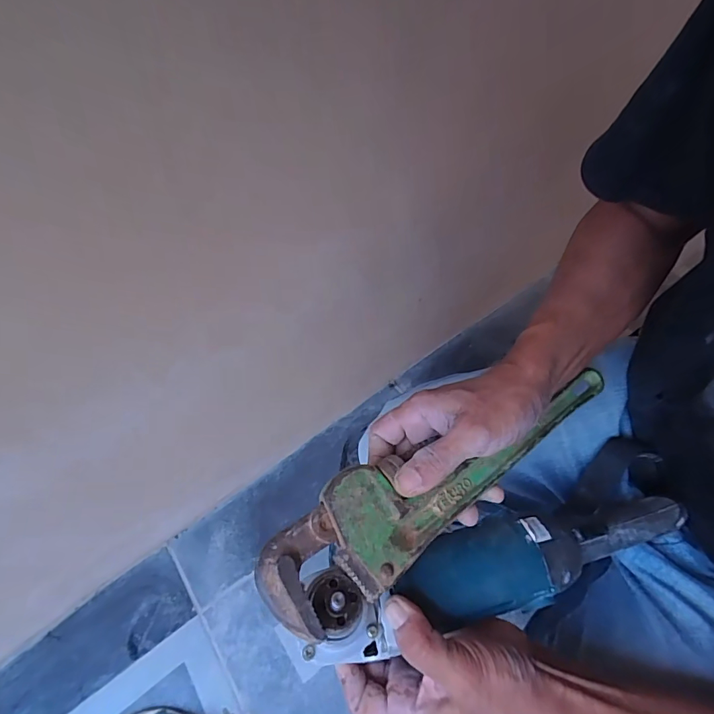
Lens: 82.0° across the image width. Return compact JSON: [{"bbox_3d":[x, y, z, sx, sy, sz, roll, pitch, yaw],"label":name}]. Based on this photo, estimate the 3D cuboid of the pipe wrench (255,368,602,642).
[{"bbox_3d":[0.076,0.084,0.296,0.299,0.020,0.068,-20,56,-25],"label":"pipe wrench"}]

